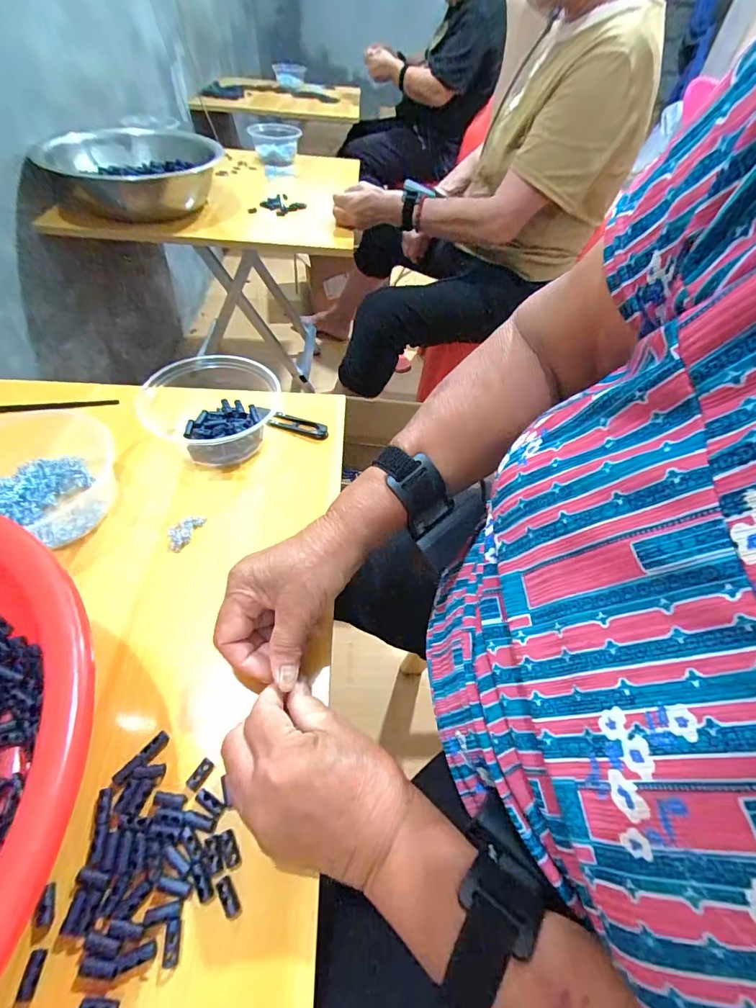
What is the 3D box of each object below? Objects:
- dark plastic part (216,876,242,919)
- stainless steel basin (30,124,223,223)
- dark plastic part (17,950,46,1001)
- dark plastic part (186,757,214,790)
[{"bbox_3d":[-0.086,0.225,0.245,0.008,0.004,0.020,-26,55,-23],"label":"dark plastic part"},{"bbox_3d":[-0.466,-0.647,0.839,0.274,0.104,0.256,1,49,-2],"label":"stainless steel basin"},{"bbox_3d":[-0.180,0.245,0.223,0.008,0.004,0.019,-7,37,-9],"label":"dark plastic part"},{"bbox_3d":[-0.117,0.178,0.282,0.010,0.005,0.018,23,52,16],"label":"dark plastic part"}]

